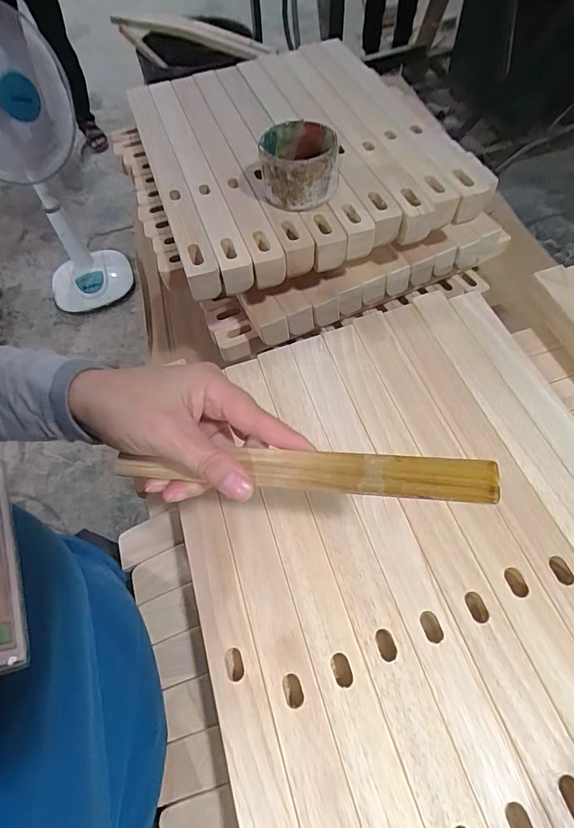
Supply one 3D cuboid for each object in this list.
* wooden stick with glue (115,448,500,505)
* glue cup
[{"bbox_3d":[0.000,0.032,0.236,0.209,0.005,0.023,0,61,15],"label":"wooden stick with glue"},{"bbox_3d":[0.012,-0.267,0.460,0.078,0.056,0.083,-2,61,3],"label":"glue cup"}]

